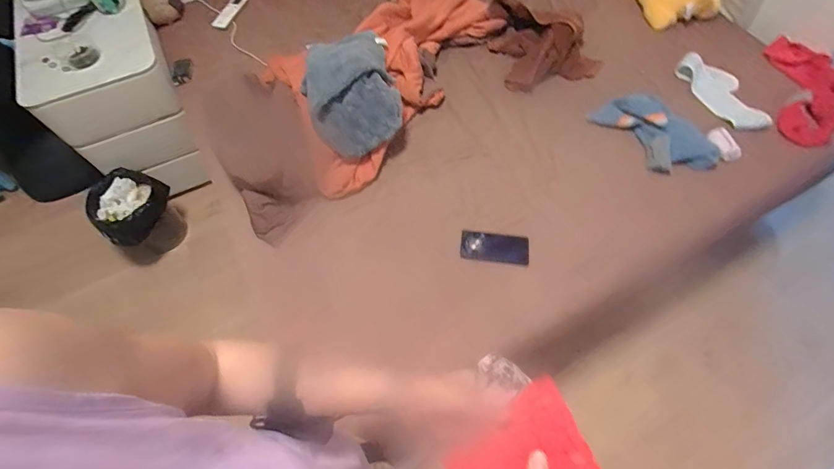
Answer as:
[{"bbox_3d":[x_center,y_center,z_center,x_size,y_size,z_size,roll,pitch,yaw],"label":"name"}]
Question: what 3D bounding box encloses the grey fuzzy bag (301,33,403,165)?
[{"bbox_3d":[-0.168,-0.393,1.028,0.231,0.163,0.337,-11,63,-5],"label":"grey fuzzy bag"}]

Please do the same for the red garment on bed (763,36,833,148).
[{"bbox_3d":[1.170,-0.436,1.152,0.217,0.046,0.442,19,64,11],"label":"red garment on bed"}]

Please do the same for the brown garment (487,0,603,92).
[{"bbox_3d":[0.394,-0.625,1.232,0.301,0.077,0.318,-14,63,-6],"label":"brown garment"}]

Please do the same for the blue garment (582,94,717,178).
[{"bbox_3d":[0.650,-0.279,1.075,0.196,0.049,0.308,-27,65,-12],"label":"blue garment"}]

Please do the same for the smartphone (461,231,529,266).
[{"bbox_3d":[0.191,0.033,0.965,0.161,0.010,0.070,6,91,15],"label":"smartphone"}]

